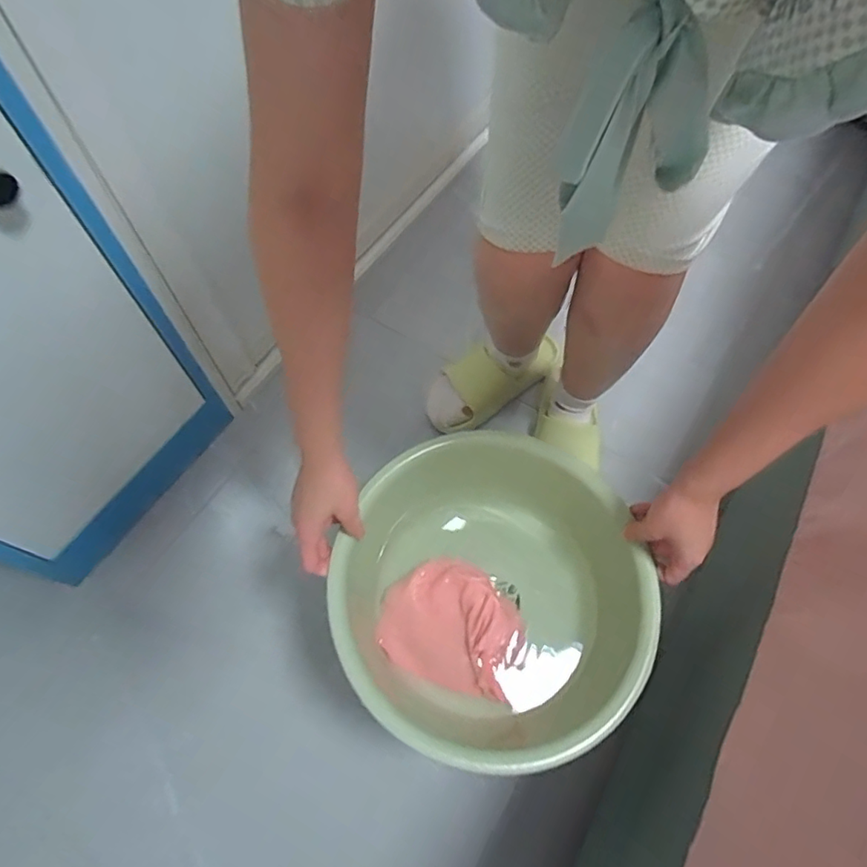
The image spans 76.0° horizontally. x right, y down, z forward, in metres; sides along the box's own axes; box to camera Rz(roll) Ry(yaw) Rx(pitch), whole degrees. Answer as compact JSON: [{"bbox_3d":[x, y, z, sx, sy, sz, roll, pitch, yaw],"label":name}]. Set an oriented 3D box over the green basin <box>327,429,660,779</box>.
[{"bbox_3d":[0.059,0.165,0.577,0.301,0.119,0.302,0,63,-1],"label":"green basin"}]

